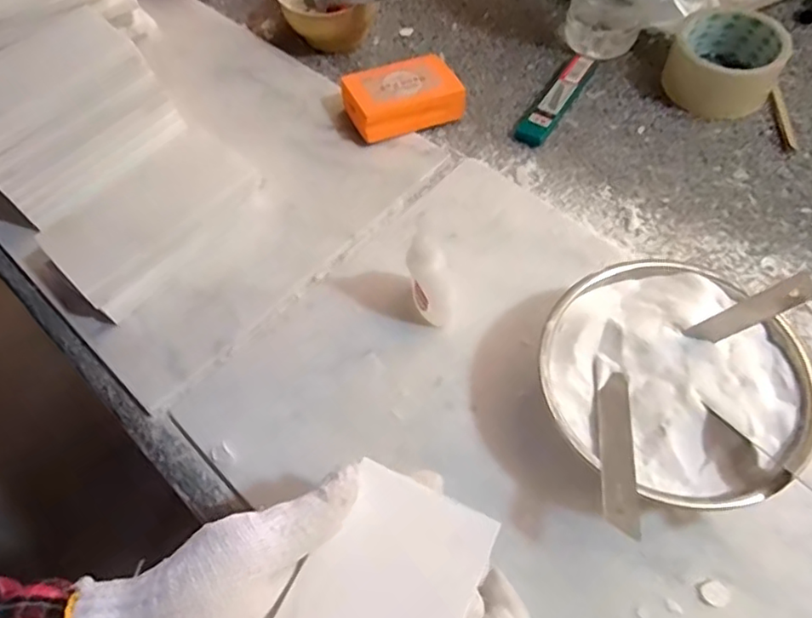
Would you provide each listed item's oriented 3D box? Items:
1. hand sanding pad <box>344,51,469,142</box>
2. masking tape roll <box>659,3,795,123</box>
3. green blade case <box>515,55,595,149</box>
[{"bbox_3d":[-0.004,-0.183,0.525,0.096,0.029,0.057,-21,61,-10],"label":"hand sanding pad"},{"bbox_3d":[0.275,-0.215,0.524,0.087,0.041,0.085,26,64,16],"label":"masking tape roll"},{"bbox_3d":[0.133,-0.184,0.536,0.025,0.014,0.109,30,65,18],"label":"green blade case"}]

